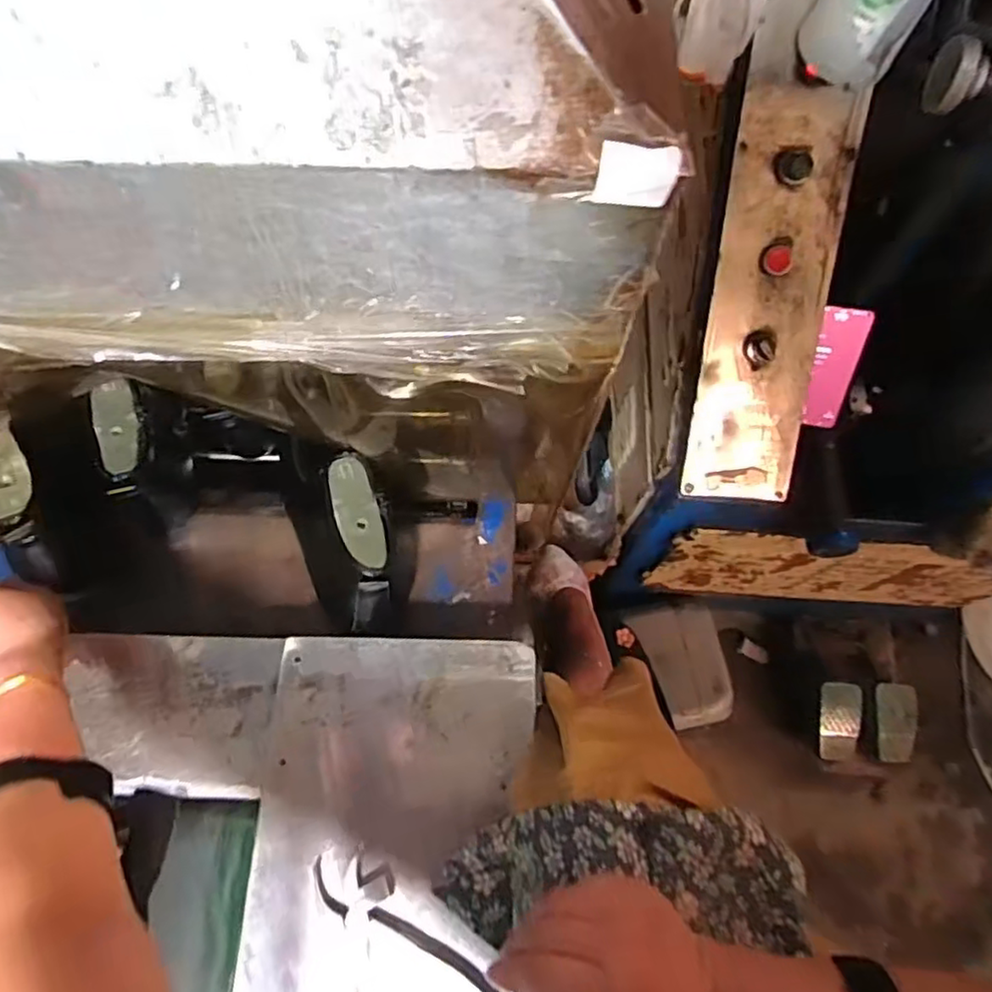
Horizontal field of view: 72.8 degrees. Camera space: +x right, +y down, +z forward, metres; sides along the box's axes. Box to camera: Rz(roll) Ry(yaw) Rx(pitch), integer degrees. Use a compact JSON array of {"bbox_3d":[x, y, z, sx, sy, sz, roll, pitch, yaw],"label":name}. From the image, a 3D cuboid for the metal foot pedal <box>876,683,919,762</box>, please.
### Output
[{"bbox_3d":[0.748,0.423,1.252,0.070,0.016,0.148,-6,96,15],"label":"metal foot pedal"}]

